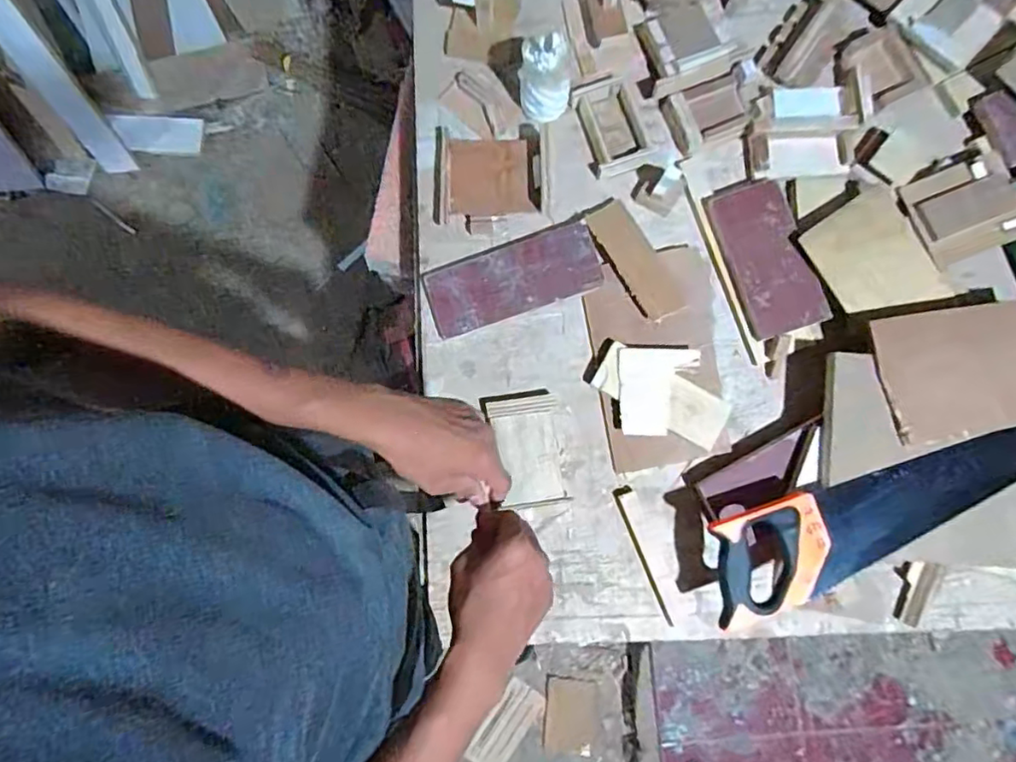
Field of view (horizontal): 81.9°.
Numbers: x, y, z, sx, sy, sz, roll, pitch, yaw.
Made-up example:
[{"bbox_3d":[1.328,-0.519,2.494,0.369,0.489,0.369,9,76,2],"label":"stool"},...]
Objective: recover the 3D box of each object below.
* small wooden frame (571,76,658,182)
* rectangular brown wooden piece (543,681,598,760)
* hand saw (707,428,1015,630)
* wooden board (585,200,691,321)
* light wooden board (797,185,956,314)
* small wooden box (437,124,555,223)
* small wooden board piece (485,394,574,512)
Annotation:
[{"bbox_3d":[0.135,-0.337,0.774,0.081,0.021,0.124,-20,82,-2],"label":"small wooden frame"},{"bbox_3d":[0.145,0.773,1.340,0.113,0.004,0.157,2,82,1],"label":"rectangular brown wooden piece"},{"bbox_3d":[0.472,0.138,0.663,0.505,0.033,0.111,-19,82,-2],"label":"hand saw"},{"bbox_3d":[0.168,-0.156,0.763,0.061,0.017,0.167,-31,83,-4],"label":"wooden board"},{"bbox_3d":[0.454,-0.154,0.727,0.146,0.018,0.151,-25,83,-3],"label":"light wooden board"},{"bbox_3d":[-0.021,-0.278,0.772,0.149,0.021,0.121,0,82,1],"label":"small wooden box"},{"bbox_3d":[0.027,0.090,0.742,0.082,0.023,0.136,-9,82,-1],"label":"small wooden board piece"}]

